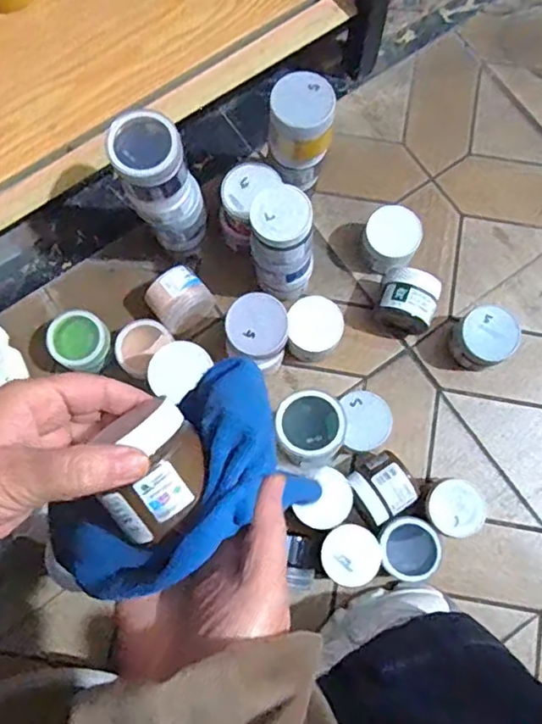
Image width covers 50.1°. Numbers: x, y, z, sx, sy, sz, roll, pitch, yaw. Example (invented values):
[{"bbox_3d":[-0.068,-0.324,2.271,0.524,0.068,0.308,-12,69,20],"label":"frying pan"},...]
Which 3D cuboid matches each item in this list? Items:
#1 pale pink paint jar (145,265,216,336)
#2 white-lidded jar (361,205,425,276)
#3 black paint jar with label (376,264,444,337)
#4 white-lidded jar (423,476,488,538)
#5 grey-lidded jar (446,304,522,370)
[{"bbox_3d":[-0.099,-0.065,0.633,0.059,0.060,0.051,-43,81,-7],"label":"pale pink paint jar"},{"bbox_3d":[0.132,-0.133,0.643,0.058,0.060,0.061,0,79,1],"label":"white-lidded jar"},{"bbox_3d":[0.147,-0.063,0.631,0.059,0.058,0.065,19,80,4],"label":"black paint jar with label"},{"bbox_3d":[0.180,0.147,0.589,0.059,0.056,0.055,19,80,4],"label":"white-lidded jar"},{"bbox_3d":[0.225,-0.024,0.616,0.058,0.055,0.056,0,79,1],"label":"grey-lidded jar"}]

